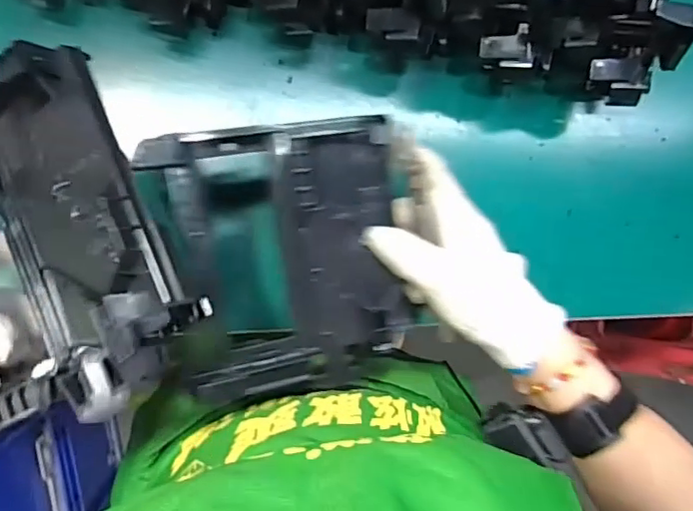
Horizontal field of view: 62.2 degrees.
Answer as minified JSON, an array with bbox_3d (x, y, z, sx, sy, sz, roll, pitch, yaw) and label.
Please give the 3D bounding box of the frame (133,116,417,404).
[{"bbox_3d":[-0.036,0.002,0.382,0.154,0.044,0.169,-10,91,-7],"label":"frame"}]

